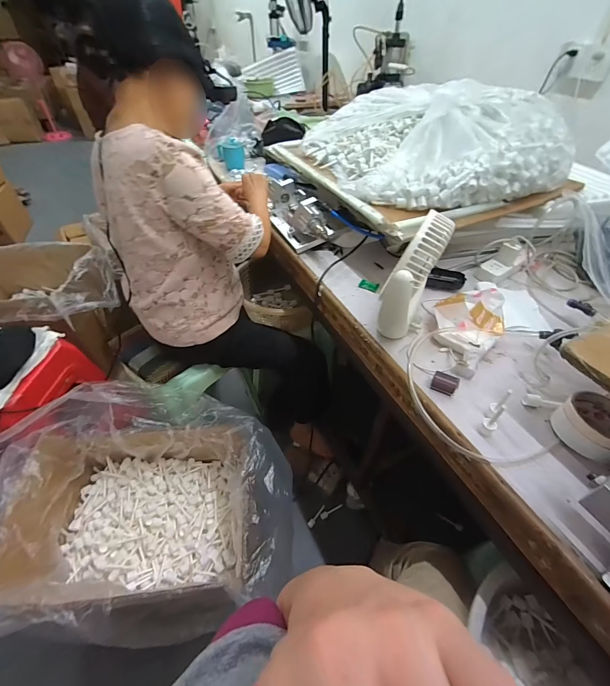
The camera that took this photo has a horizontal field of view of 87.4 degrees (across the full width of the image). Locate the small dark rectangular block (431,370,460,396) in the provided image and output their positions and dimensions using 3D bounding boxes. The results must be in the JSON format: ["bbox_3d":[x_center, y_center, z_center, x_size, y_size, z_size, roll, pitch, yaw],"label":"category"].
[{"bbox_3d":[0.230,0.065,0.525,0.038,0.024,0.026,23,50,21],"label":"small dark rectangular block"}]

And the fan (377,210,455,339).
[{"bbox_3d":[0.188,-0.110,0.554,0.064,0.203,0.149,22,50,20],"label":"fan"}]

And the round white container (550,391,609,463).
[{"bbox_3d":[0.413,0.116,0.455,0.086,0.057,0.082,0,46,0],"label":"round white container"}]

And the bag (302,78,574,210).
[{"bbox_3d":[0.312,-0.567,0.866,0.535,0.151,0.607,-12,47,-11],"label":"bag"}]

